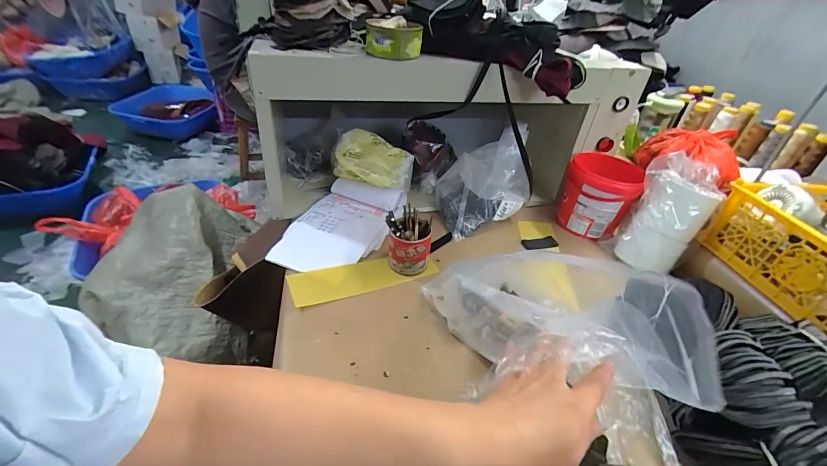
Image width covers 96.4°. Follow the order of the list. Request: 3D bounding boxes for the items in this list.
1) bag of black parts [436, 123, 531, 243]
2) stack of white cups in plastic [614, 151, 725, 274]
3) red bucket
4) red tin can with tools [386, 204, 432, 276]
[{"bbox_3d":[0.141,-0.096,0.705,0.166,0.162,0.098,-13,41,-25],"label":"bag of black parts"},{"bbox_3d":[0.429,-0.032,0.631,0.107,0.178,0.103,30,42,28],"label":"stack of white cups in plastic"},{"bbox_3d":[0.344,-0.075,0.704,0.120,0.132,0.105,20,38,16],"label":"red bucket"},{"bbox_3d":[-0.009,0.010,0.581,0.065,0.082,0.067,5,37,-3],"label":"red tin can with tools"}]

